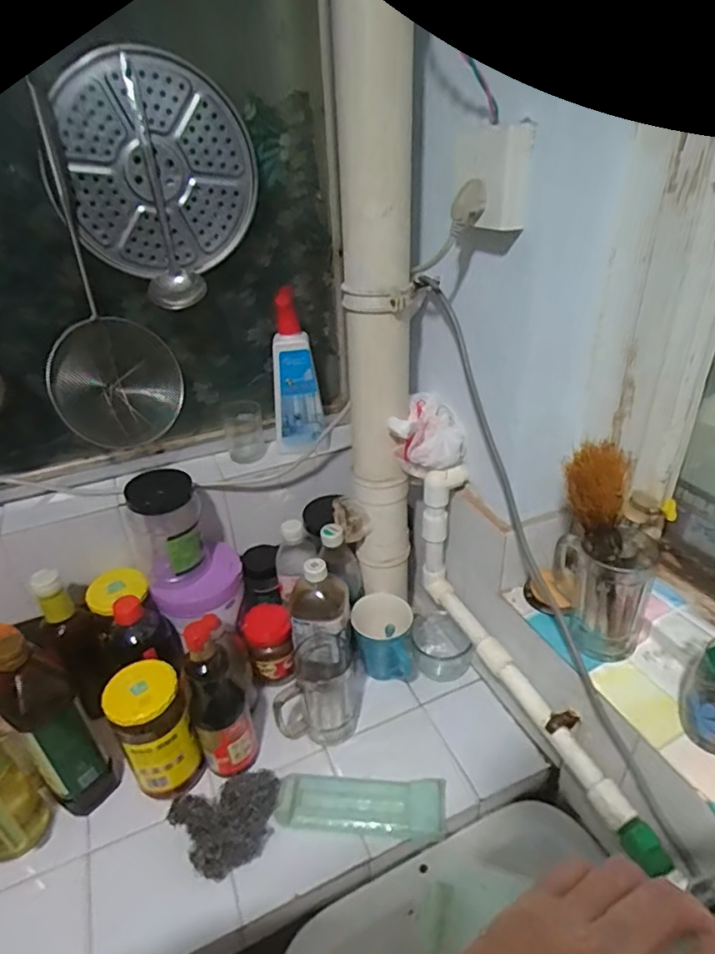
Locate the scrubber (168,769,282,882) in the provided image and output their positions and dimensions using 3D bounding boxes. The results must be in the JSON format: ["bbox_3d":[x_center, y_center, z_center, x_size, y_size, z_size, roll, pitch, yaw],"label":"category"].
[{"bbox_3d":[-0.147,0.402,0.667,0.124,0.042,0.091,-23,37,-30],"label":"scrubber"}]

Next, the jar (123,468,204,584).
[{"bbox_3d":[-0.259,0.067,0.773,0.089,0.154,0.099,-15,34,-19],"label":"jar"}]

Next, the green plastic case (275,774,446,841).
[{"bbox_3d":[0.005,0.401,0.689,0.201,0.025,0.059,1,32,5],"label":"green plastic case"}]

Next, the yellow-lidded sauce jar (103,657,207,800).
[{"bbox_3d":[-0.249,0.309,0.690,0.078,0.159,0.079,-2,32,1],"label":"yellow-lidded sauce jar"}]

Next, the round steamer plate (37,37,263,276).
[{"bbox_3d":[-0.252,-0.380,0.694,0.238,0.238,0.022,-30,26,-5],"label":"round steamer plate"}]

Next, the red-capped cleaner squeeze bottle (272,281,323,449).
[{"bbox_3d":[-0.091,-0.148,0.827,0.072,0.224,0.042,-4,32,-3],"label":"red-capped cleaner squeeze bottle"}]

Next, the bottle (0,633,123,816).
[{"bbox_3d":[-0.362,0.294,0.671,0.080,0.280,0.086,-24,38,-31],"label":"bottle"}]

